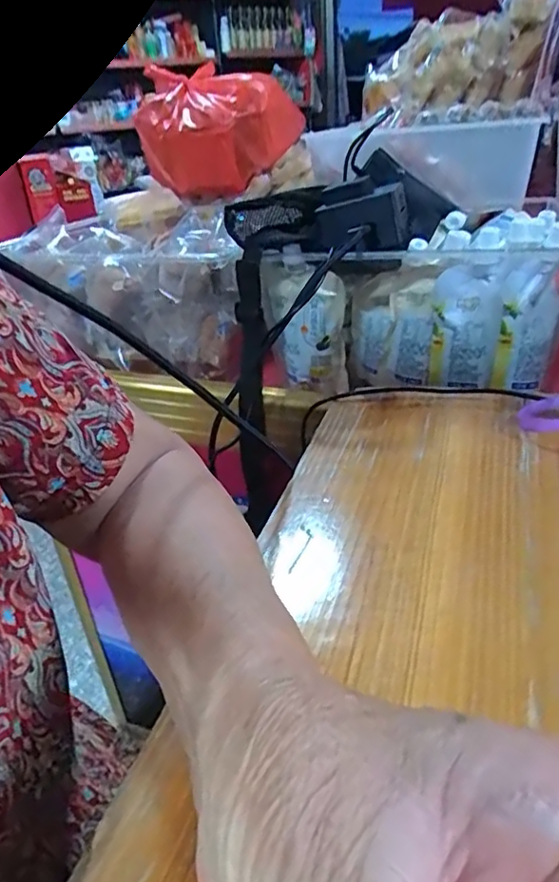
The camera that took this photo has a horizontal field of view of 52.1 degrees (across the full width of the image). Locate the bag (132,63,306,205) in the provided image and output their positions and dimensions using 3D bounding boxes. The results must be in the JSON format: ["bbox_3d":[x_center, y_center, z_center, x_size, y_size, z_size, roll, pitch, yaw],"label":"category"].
[{"bbox_3d":[-0.088,-0.441,0.820,0.218,0.157,0.126,-2,29,3],"label":"bag"}]

